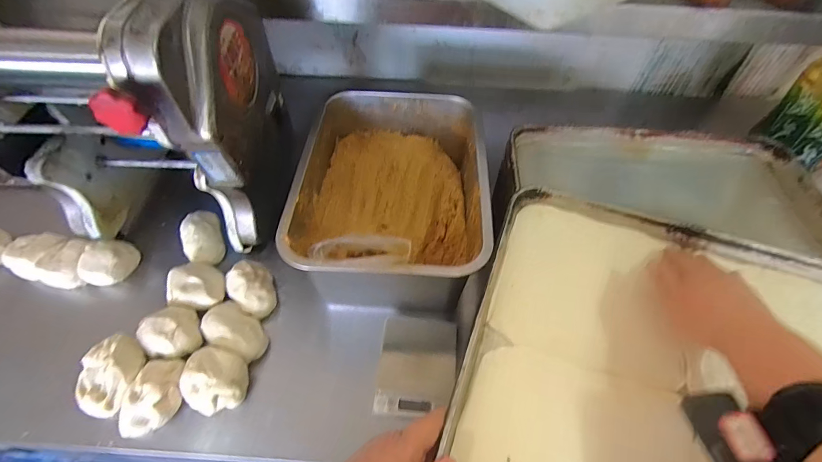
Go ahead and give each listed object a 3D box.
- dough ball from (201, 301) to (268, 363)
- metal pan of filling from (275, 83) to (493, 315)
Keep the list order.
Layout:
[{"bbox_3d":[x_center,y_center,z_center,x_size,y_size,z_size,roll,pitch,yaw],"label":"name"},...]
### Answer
[{"bbox_3d":[-0.244,0.141,0.535,0.097,0.033,0.058,27,57,18],"label":"dough ball"},{"bbox_3d":[-0.028,-0.057,0.596,0.253,0.175,0.349,2,53,0],"label":"metal pan of filling"}]

